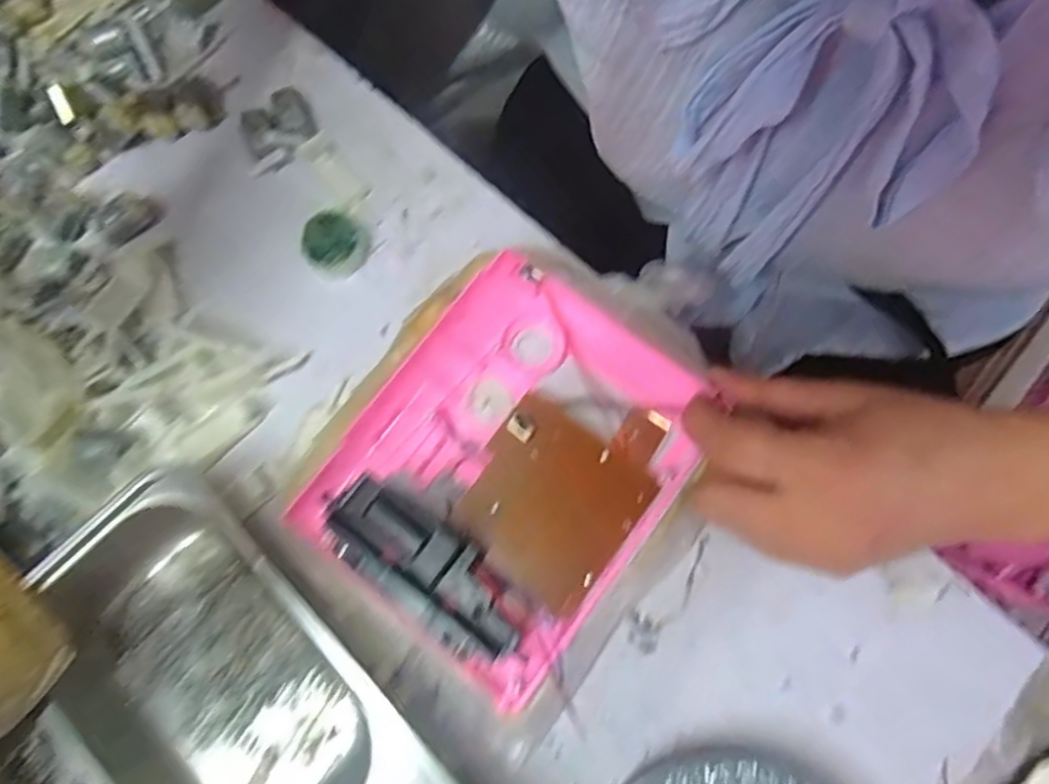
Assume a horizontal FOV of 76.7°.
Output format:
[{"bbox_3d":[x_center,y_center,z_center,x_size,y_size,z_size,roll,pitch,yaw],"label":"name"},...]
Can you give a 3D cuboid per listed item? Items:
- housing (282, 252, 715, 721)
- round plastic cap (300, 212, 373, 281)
[{"bbox_3d":[-0.006,0.029,0.299,0.131,0.019,0.162,38,76,10],"label":"housing"},{"bbox_3d":[-0.103,-0.079,0.362,0.033,0.018,0.039,-32,77,-7],"label":"round plastic cap"}]

